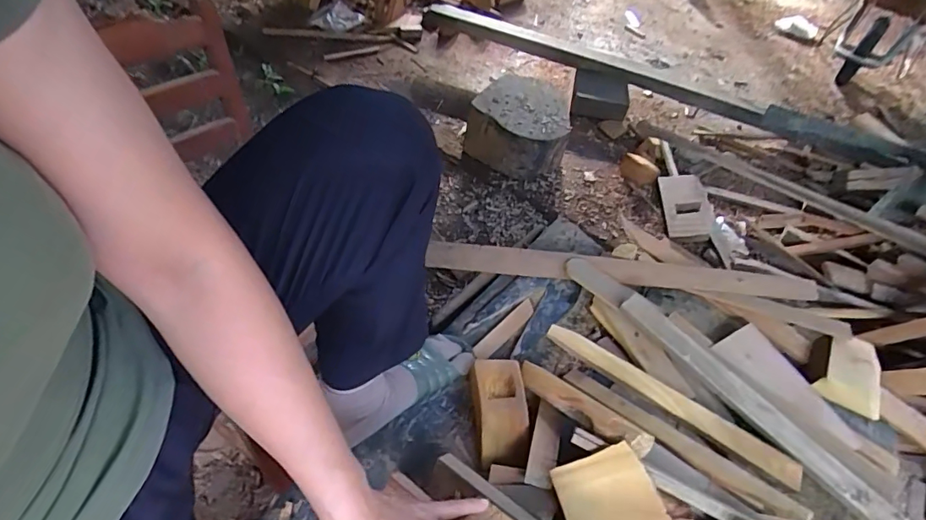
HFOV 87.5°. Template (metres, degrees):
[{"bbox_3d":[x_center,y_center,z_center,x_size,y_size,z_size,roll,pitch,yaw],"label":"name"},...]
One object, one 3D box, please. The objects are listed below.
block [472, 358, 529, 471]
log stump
[{"bbox_3d":[0.053,0.210,0.669,0.071,0.036,0.140,-10,60,1],"label":"block"},{"bbox_3d":[0.212,-0.543,1.897,0.383,0.258,0.433,8,50,0],"label":"log stump"}]

